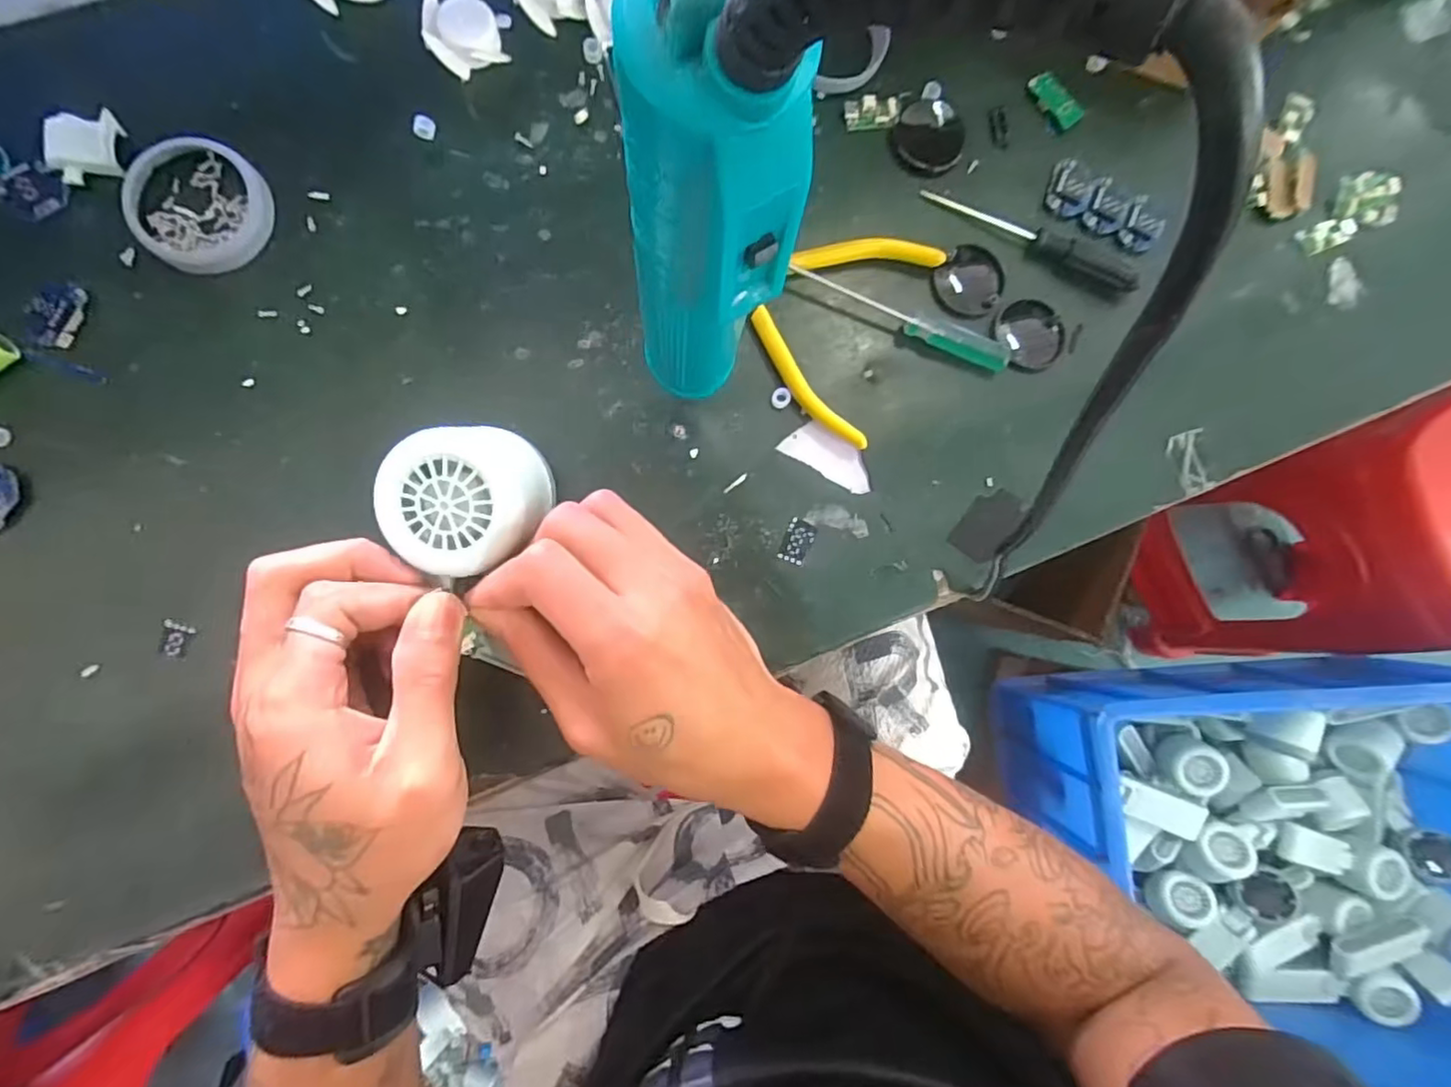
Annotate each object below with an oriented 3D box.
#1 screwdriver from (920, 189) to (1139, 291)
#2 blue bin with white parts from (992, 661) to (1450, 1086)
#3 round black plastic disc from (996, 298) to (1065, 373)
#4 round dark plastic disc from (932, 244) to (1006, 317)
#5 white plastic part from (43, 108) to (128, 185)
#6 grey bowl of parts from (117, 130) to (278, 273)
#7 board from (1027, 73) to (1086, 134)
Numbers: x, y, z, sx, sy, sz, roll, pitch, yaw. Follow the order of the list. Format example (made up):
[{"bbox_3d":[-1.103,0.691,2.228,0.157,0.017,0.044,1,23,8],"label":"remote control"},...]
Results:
[{"bbox_3d":[0.156,-0.156,0.333,0.115,0.013,0.012,24,85,-4],"label":"screwdriver"},{"bbox_3d":[0.636,0.380,0.735,0.585,0.245,0.447,0,87,-6],"label":"blue bin with white parts"},{"bbox_3d":[0.157,-0.107,0.331,0.037,0.006,0.036,0,87,-6],"label":"round black plastic disc"},{"bbox_3d":[0.127,-0.135,0.333,0.034,0.007,0.035,0,87,-6],"label":"round dark plastic disc"},{"bbox_3d":[-0.287,-0.177,0.289,0.031,0.011,0.027,-4,88,-6],"label":"white plastic part"},{"bbox_3d":[-0.240,-0.155,0.294,0.058,0.007,0.063,0,87,-6],"label":"grey bowl of parts"},{"bbox_3d":[0.175,-0.235,0.343,0.016,0.006,0.033,-35,91,-6],"label":"board"}]

